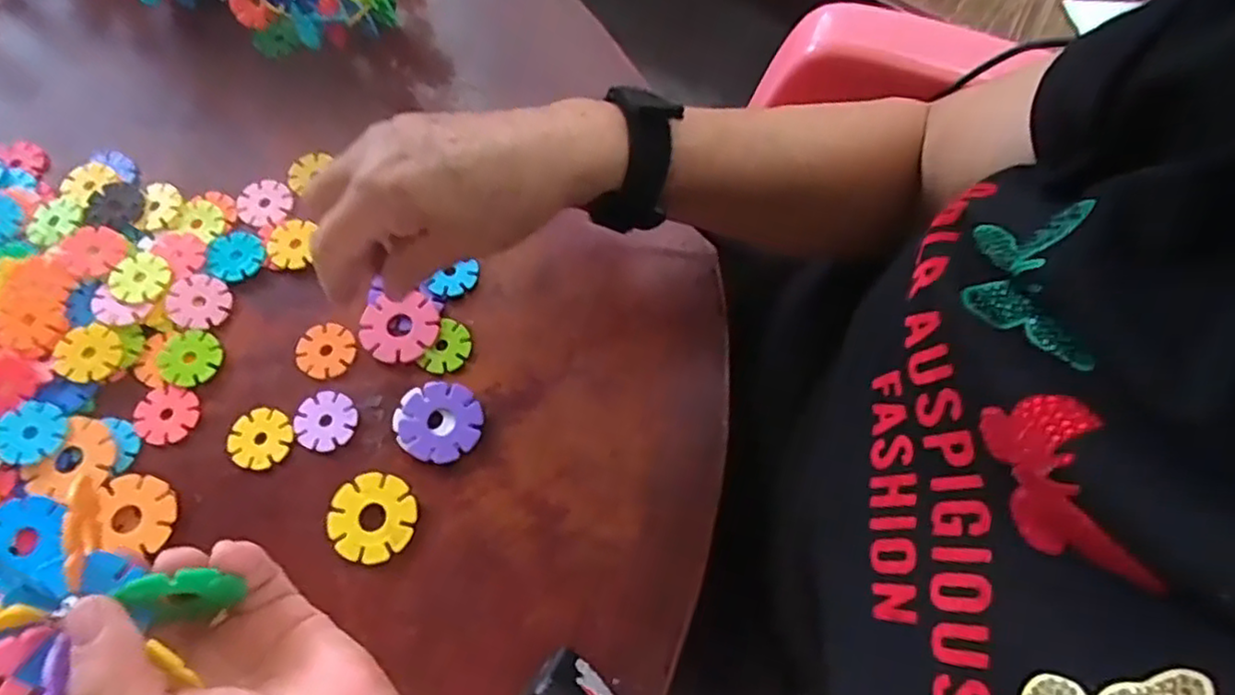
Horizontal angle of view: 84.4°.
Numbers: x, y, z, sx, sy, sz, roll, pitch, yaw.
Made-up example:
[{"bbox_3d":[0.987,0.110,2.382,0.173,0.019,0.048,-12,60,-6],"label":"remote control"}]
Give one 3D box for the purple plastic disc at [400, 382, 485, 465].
[{"bbox_3d":[-0.094,0.039,0.362,0.040,0.004,0.043,1,68,-2],"label":"purple plastic disc"}]

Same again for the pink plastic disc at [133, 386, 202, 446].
[{"bbox_3d":[-0.239,0.035,0.361,0.033,0.004,0.031,1,68,-2],"label":"pink plastic disc"}]

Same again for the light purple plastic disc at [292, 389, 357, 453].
[{"bbox_3d":[-0.155,0.038,0.361,0.030,0.004,0.031,1,68,-2],"label":"light purple plastic disc"}]

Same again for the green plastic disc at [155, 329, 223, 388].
[{"bbox_3d":[-0.235,0.005,0.372,0.035,0.004,0.031,25,69,7],"label":"green plastic disc"}]

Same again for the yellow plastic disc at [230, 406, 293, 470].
[{"bbox_3d":[-0.189,0.047,0.360,0.030,0.004,0.033,1,68,-2],"label":"yellow plastic disc"}]

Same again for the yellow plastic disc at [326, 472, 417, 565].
[{"bbox_3d":[-0.123,0.086,0.343,0.041,0.004,0.042,1,68,-2],"label":"yellow plastic disc"}]

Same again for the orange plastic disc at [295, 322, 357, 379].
[{"bbox_3d":[-0.163,0.001,0.380,0.032,0.004,0.031,1,68,-2],"label":"orange plastic disc"}]

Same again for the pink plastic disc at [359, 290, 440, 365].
[{"bbox_3d":[-0.121,-0.011,0.379,0.042,0.007,0.039,1,68,-2],"label":"pink plastic disc"}]

